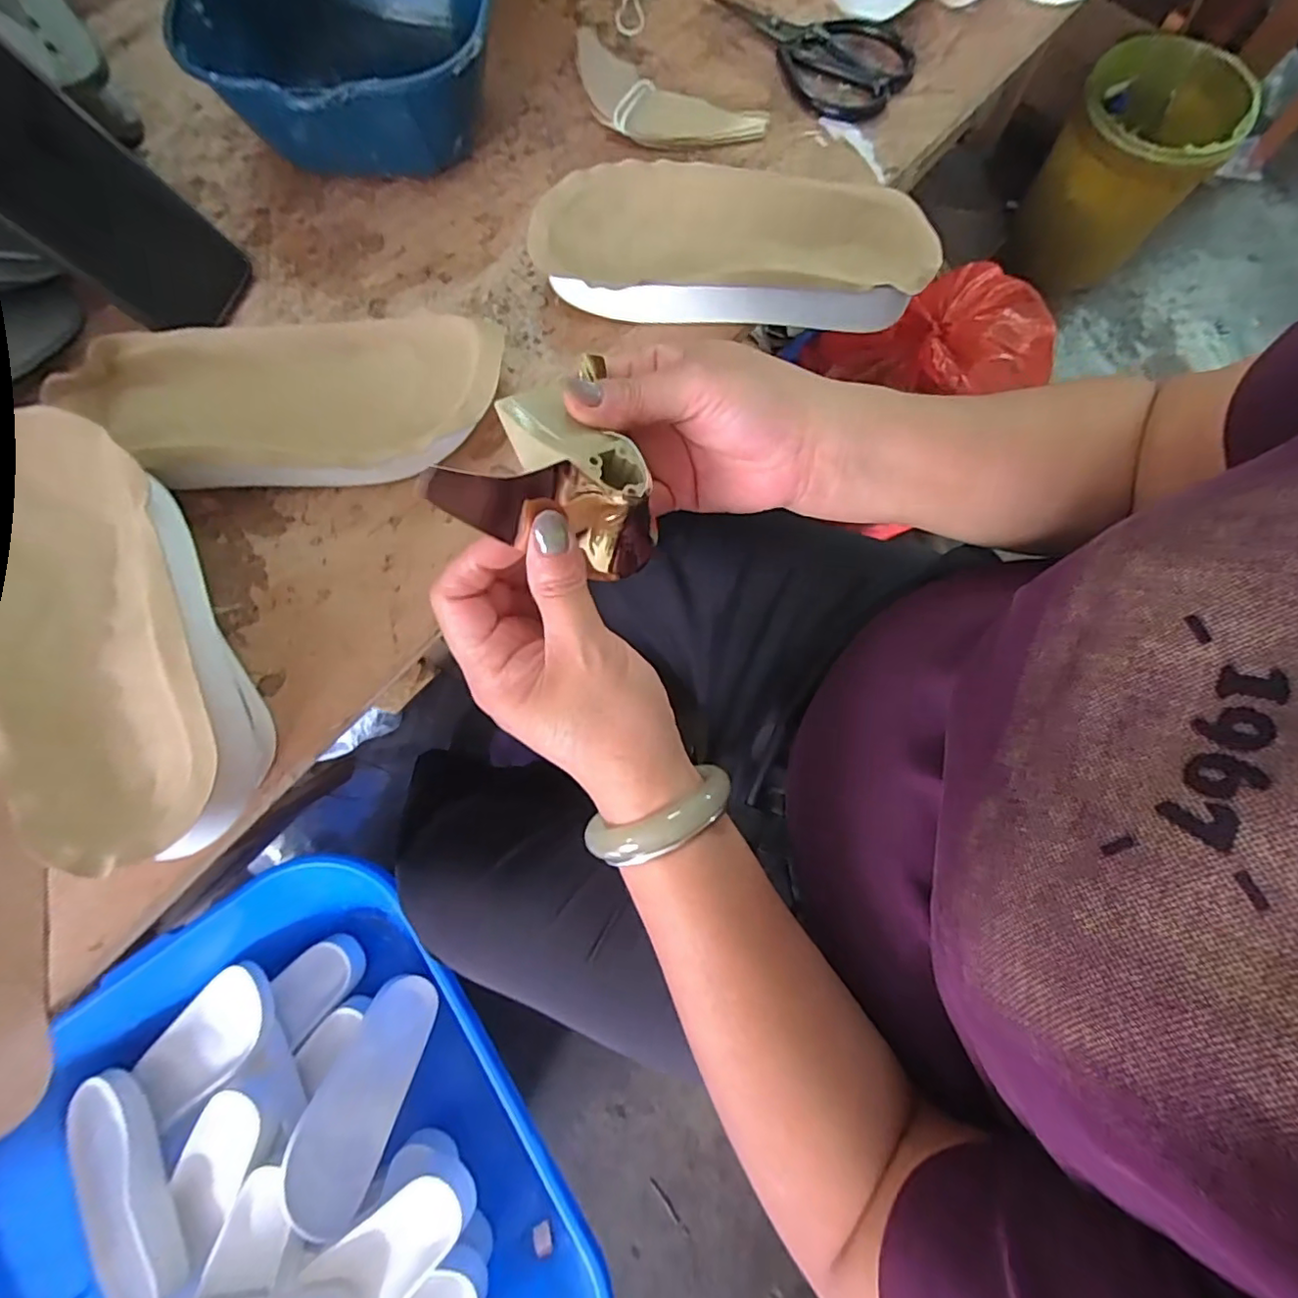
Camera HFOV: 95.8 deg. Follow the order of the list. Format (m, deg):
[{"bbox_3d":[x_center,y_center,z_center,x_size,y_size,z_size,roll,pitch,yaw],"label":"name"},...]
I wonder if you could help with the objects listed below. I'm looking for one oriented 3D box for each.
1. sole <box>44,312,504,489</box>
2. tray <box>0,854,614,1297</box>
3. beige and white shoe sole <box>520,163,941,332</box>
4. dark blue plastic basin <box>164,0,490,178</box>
[{"bbox_3d":[-0.205,-0.142,0.344,0.239,0.038,0.098,-5,76,-1],"label":"sole"},{"bbox_3d":[-0.369,0.617,0.637,0.595,0.166,0.524,41,80,9],"label":"tray"},{"bbox_3d":[0.054,-0.255,0.373,0.244,0.035,0.105,4,76,1],"label":"beige and white shoe sole"},{"bbox_3d":[-0.189,-0.391,0.384,0.181,0.079,0.195,0,76,0],"label":"dark blue plastic basin"}]

